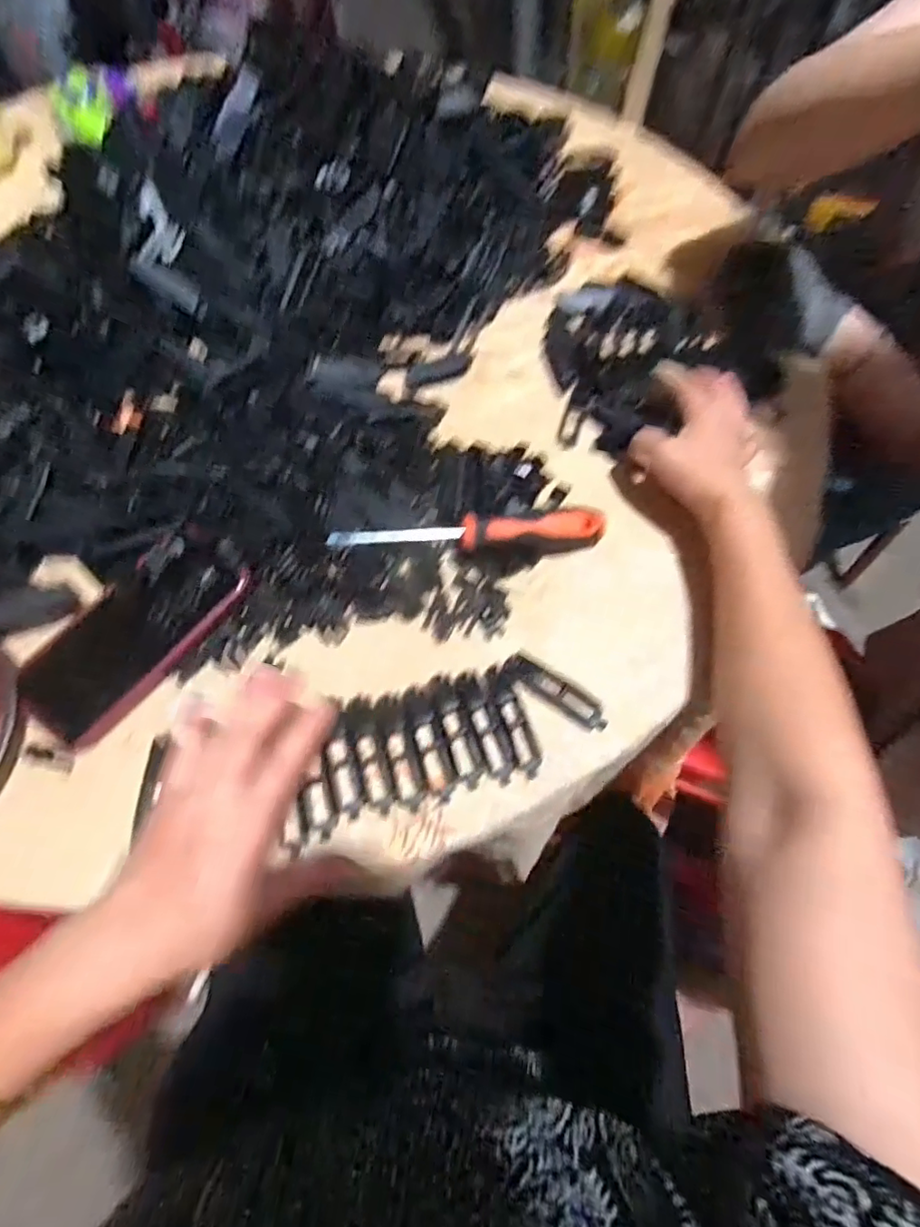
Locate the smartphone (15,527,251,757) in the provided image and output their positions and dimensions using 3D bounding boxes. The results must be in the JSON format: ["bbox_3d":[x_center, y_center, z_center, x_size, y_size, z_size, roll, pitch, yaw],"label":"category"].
[{"bbox_3d":[-0.228,0.012,0.402,0.079,0.008,0.160,37,74,11],"label":"smartphone"}]

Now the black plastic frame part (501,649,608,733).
[{"bbox_3d":[0.067,0.054,0.395,0.077,0.008,0.024,29,66,14],"label":"black plastic frame part"}]

